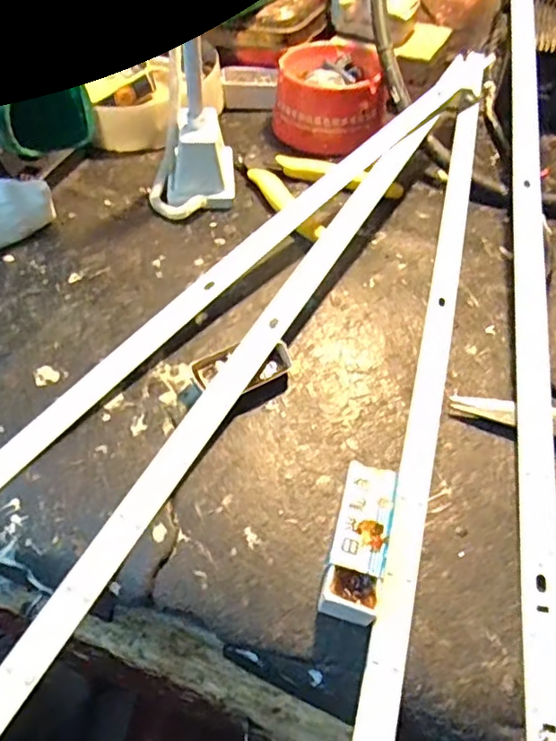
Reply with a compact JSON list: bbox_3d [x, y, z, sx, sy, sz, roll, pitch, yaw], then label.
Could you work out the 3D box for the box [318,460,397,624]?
[{"bbox_3d":[0.033,0.071,0.238,0.021,0.020,0.062,12,52,8],"label":"box"}]

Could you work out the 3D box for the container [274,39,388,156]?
[{"bbox_3d":[0.040,-0.212,0.443,0.080,0.047,0.089,3,52,2],"label":"container"}]

